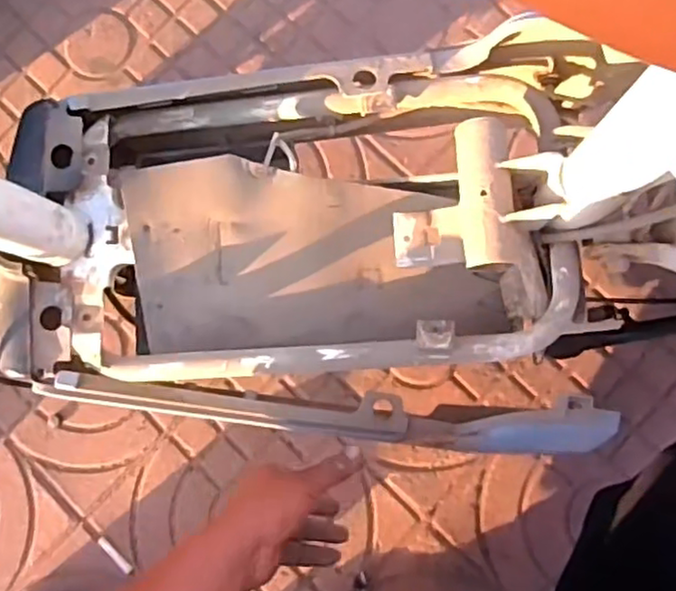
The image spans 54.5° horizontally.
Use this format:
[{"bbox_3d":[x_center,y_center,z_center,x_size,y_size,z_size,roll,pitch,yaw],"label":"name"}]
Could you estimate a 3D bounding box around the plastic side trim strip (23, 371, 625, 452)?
[{"bbox_3d":[-0.002,0.109,0.593,0.503,0.098,0.051,2,81,7],"label":"plastic side trim strip"}]

